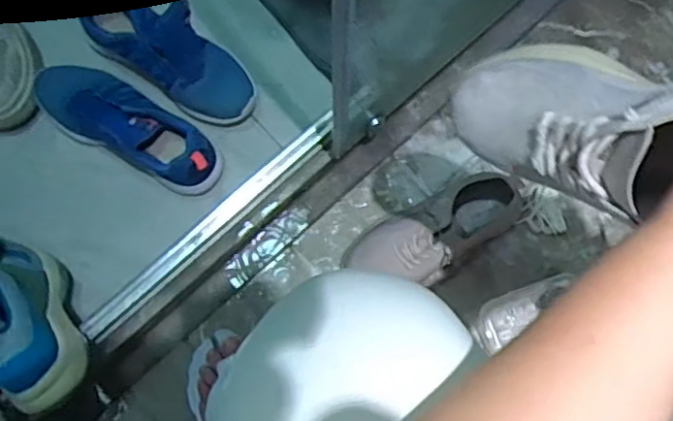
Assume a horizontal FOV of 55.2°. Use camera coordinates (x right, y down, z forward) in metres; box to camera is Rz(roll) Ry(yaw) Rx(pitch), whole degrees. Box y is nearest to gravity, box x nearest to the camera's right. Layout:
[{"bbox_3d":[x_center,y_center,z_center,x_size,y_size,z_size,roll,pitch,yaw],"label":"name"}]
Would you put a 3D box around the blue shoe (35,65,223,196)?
[{"bbox_3d":[-0.279,-0.114,0.839,0.277,0.104,0.091,32,79,6],"label":"blue shoe"}]

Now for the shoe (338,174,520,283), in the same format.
[{"bbox_3d":[0.130,0.034,0.827,0.237,0.090,0.102,-26,79,-6],"label":"shoe"}]

